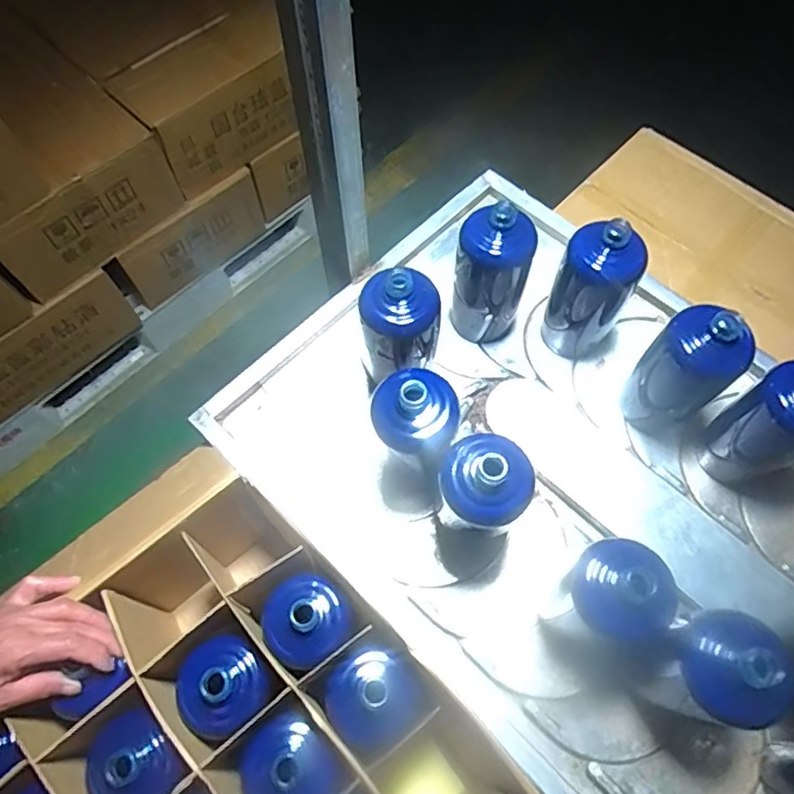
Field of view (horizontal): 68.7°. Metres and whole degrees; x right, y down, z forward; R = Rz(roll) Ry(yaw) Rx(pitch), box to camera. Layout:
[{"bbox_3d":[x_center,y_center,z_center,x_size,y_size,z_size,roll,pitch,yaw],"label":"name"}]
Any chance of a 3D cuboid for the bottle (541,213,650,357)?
[{"bbox_3d":[0.216,-0.116,0.660,0.081,0.185,0.065,24,72,9],"label":"bottle"}]

